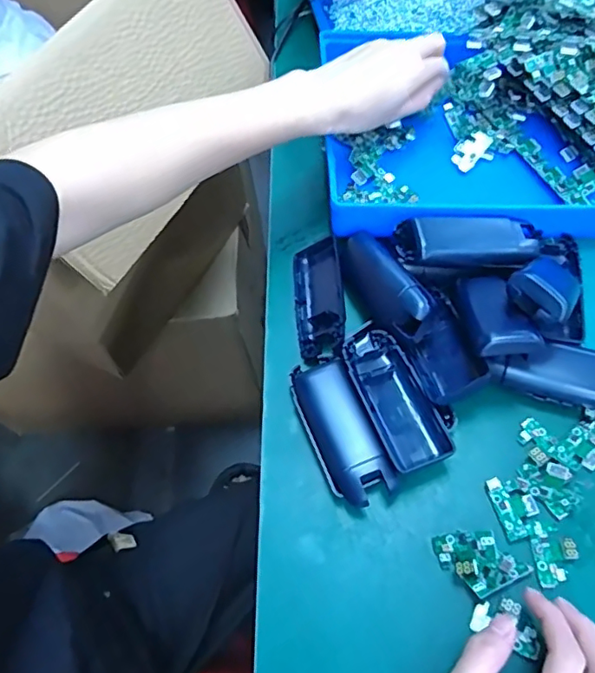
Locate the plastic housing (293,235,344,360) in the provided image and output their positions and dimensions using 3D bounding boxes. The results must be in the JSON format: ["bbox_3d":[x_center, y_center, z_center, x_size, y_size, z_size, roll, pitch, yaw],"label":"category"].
[{"bbox_3d":[0.017,-0.031,0.456,0.038,0.026,0.106,-6,61,0],"label":"plastic housing"}]

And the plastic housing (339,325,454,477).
[{"bbox_3d":[0.066,0.044,0.404,0.045,0.033,0.115,-23,62,-9],"label":"plastic housing"}]

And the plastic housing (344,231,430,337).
[{"bbox_3d":[0.065,-0.043,0.432,0.030,0.030,0.101,-23,49,-9],"label":"plastic housing"}]

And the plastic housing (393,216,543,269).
[{"bbox_3d":[0.135,-0.073,0.443,0.110,0.038,0.042,-5,61,1],"label":"plastic housing"}]

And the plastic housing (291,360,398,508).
[{"bbox_3d":[0.030,0.068,0.401,0.041,0.032,0.106,-21,62,-8],"label":"plastic housing"}]

